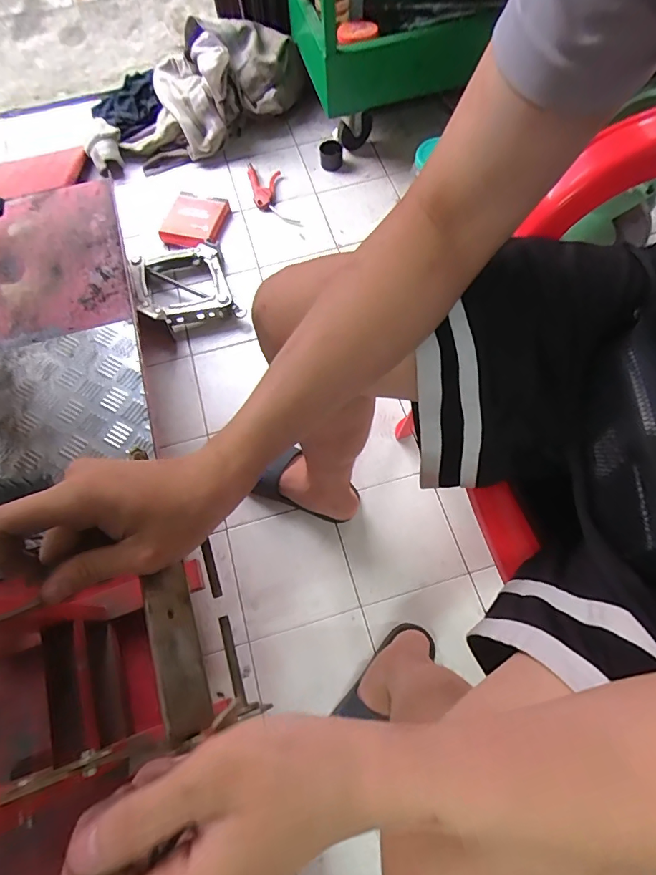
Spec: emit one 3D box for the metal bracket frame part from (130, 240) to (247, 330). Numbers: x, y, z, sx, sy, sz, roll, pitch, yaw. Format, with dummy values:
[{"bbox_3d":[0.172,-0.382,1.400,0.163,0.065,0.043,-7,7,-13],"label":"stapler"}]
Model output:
[{"bbox_3d":[-0.321,-0.343,1.003,0.201,0.057,0.223,-22,68,-7],"label":"metal bracket frame part"}]

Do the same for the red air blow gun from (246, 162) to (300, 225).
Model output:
[{"bbox_3d":[-0.143,-0.617,1.142,0.088,0.027,0.208,-17,68,-5],"label":"red air blow gun"}]

